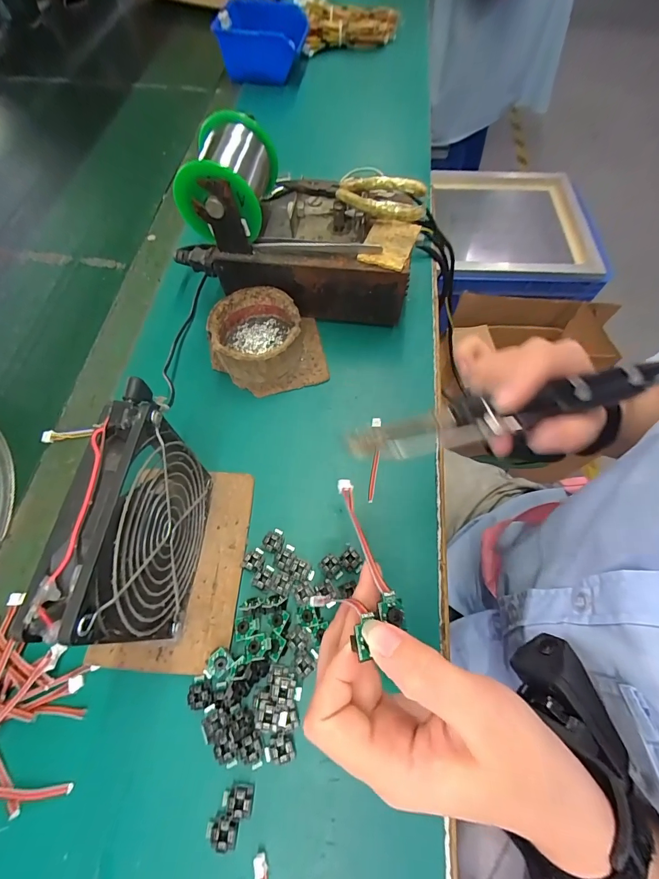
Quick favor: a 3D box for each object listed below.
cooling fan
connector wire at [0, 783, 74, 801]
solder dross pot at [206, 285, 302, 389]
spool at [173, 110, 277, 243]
[{"bbox_3d":[-0.109,0.052,0.228,0.029,0.131,0.126,2,65,2],"label":"cooling fan"},{"bbox_3d":[-0.199,0.216,0.224,0.077,0.004,0.009,-2,65,0],"label":"connector wire"},{"bbox_3d":[-0.069,-0.099,0.348,0.081,0.040,0.084,0,65,1],"label":"solder dross pot"},{"bbox_3d":[-0.084,-0.223,0.314,0.069,0.067,0.087,6,65,2],"label":"spool"}]

